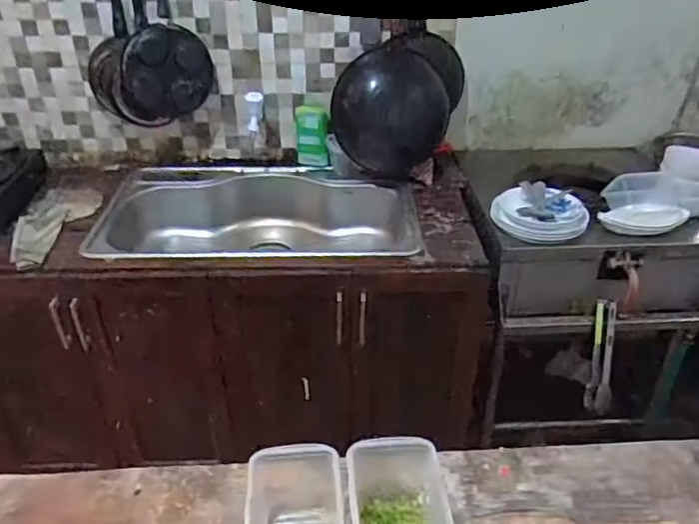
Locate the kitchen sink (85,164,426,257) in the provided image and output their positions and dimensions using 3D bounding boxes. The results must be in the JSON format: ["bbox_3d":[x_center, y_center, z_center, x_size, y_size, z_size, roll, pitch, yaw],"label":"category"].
[{"bbox_3d":[-0.237,-0.086,1.673,0.835,0.218,0.461,2,33,4],"label":"kitchen sink"}]

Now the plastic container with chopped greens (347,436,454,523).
[{"bbox_3d":[0.055,0.297,0.679,0.102,0.103,0.171,-4,30,-3],"label":"plastic container with chopped greens"}]

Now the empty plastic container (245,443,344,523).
[{"bbox_3d":[-0.060,0.290,0.677,0.102,0.101,0.175,-4,30,-3],"label":"empty plastic container"}]

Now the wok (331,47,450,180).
[{"bbox_3d":[0.110,-0.414,1.659,0.299,0.323,0.107,15,36,23],"label":"wok"}]

